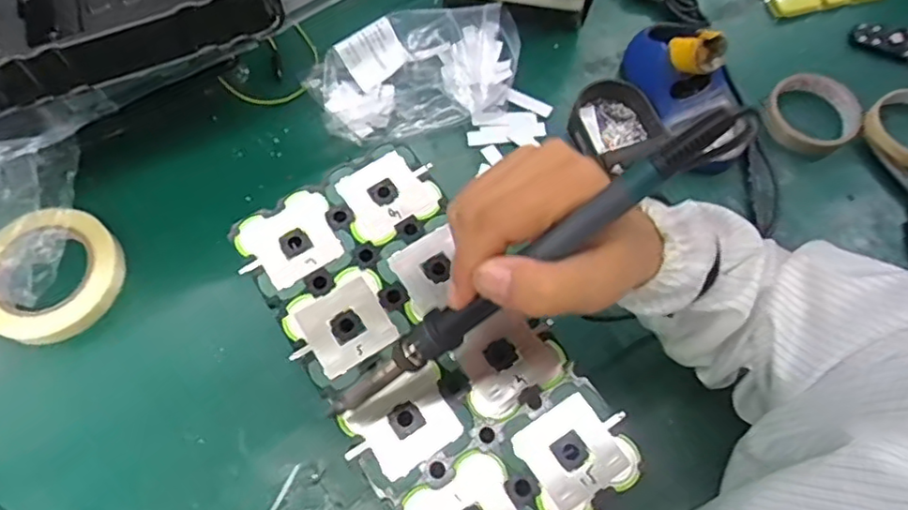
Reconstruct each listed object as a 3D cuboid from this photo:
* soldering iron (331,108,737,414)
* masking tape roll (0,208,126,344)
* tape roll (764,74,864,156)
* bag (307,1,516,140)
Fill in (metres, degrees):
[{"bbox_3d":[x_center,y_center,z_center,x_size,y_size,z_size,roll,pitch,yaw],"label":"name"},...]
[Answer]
[{"bbox_3d":[0.022,0.014,0.277,0.227,0.014,0.016,-39,69,24],"label":"soldering iron"},{"bbox_3d":[-0.352,0.016,0.533,0.105,0.030,0.116,29,70,11],"label":"masking tape roll"},{"bbox_3d":[0.363,-0.143,0.622,0.090,0.030,0.088,0,67,-1],"label":"tape roll"},{"bbox_3d":[-0.036,-0.184,0.610,0.210,0.056,0.115,-15,68,-7],"label":"bag"}]

